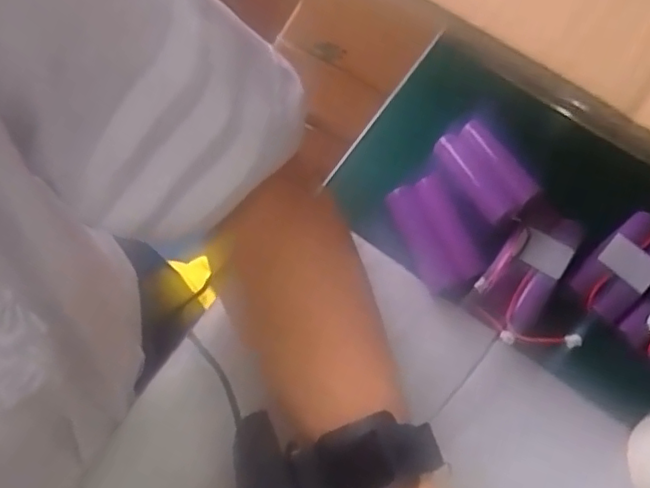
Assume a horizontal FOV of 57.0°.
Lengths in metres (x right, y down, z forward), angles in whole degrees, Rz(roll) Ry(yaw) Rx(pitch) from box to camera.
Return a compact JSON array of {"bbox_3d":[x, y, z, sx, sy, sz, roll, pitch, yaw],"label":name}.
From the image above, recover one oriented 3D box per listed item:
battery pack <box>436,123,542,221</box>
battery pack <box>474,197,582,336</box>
[{"bbox_3d":[0.093,-0.044,0.350,0.030,0.020,0.061,-32,74,-3],"label":"battery pack"},{"bbox_3d":[0.114,0.013,0.336,0.038,0.014,0.074,31,80,13],"label":"battery pack"}]

